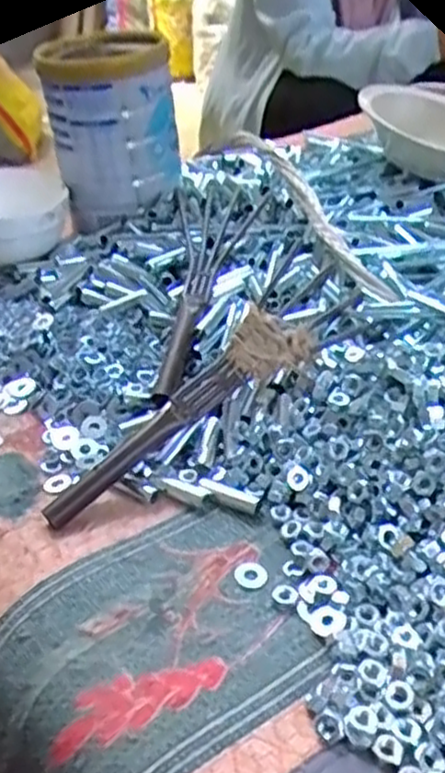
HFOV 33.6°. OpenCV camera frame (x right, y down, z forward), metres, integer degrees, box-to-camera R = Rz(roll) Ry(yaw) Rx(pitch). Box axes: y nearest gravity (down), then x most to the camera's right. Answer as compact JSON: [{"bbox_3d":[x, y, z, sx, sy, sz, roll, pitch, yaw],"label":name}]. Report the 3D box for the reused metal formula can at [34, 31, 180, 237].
[{"bbox_3d":[-0.110,-0.271,0.767,0.125,0.168,0.151,-5,36,-4],"label":"reused metal formula can"}]

